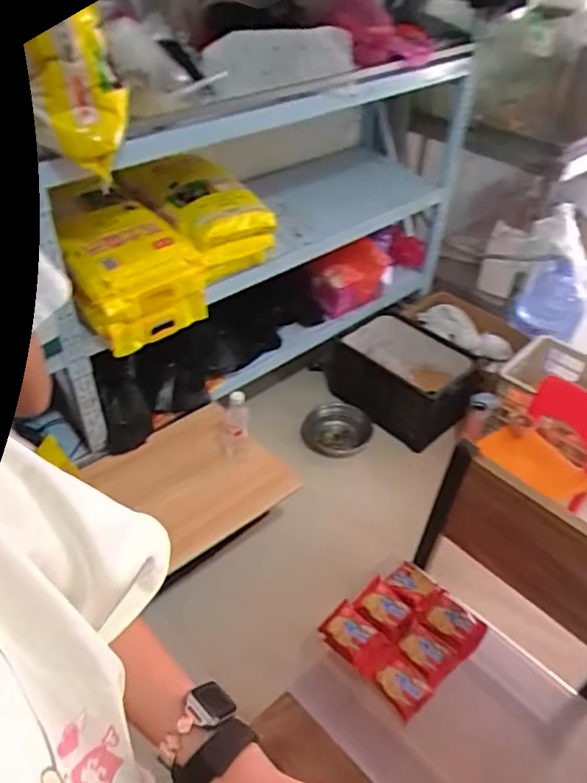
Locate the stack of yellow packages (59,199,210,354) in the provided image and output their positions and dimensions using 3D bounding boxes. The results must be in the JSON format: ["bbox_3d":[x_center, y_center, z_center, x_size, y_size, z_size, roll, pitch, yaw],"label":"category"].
[{"bbox_3d":[-0.380,-0.271,1.374,0.279,0.239,0.207,-27,50,-29],"label":"stack of yellow packages"}]

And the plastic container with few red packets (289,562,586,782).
[{"bbox_3d":[0.231,0.491,0.906,0.393,0.164,0.281,29,48,26],"label":"plastic container with few red packets"}]

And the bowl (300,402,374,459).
[{"bbox_3d":[0.144,0.129,1.947,0.226,0.075,0.188,9,42,7],"label":"bowl"}]

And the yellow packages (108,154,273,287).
[{"bbox_3d":[-0.248,-0.442,1.518,0.339,0.214,0.256,30,48,27],"label":"yellow packages"}]

